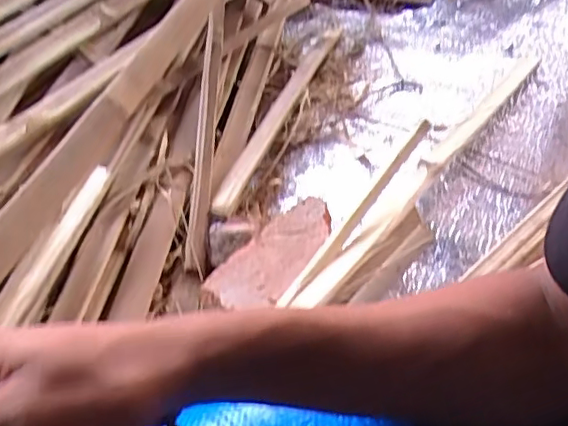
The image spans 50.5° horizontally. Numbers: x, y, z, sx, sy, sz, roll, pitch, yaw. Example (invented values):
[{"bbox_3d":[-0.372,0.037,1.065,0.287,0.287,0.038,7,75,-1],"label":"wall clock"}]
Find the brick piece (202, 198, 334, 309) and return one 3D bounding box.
[{"bbox_3d":[-0.004,0.043,0.587,0.068,0.028,0.145,37,57,28],"label":"brick piece"}]

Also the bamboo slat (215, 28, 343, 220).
[{"bbox_3d":[0.006,-0.135,0.744,0.027,0.012,0.383,17,50,14],"label":"bamboo slat"}]

